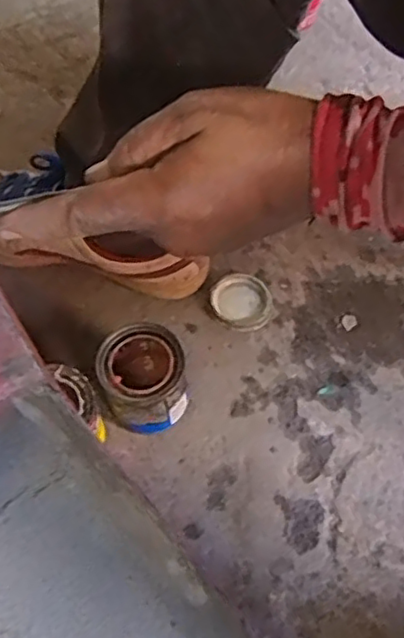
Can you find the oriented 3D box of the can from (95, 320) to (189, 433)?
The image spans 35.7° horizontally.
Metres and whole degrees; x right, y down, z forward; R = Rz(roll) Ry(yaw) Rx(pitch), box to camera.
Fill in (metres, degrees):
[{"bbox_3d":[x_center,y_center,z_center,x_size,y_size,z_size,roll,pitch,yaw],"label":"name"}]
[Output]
[{"bbox_3d":[-0.050,0.052,0.545,0.080,0.072,0.083,0,60,0],"label":"can"}]

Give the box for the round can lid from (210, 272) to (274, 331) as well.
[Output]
[{"bbox_3d":[0.040,-0.018,0.625,0.059,0.008,0.060,1,60,-2],"label":"round can lid"}]

